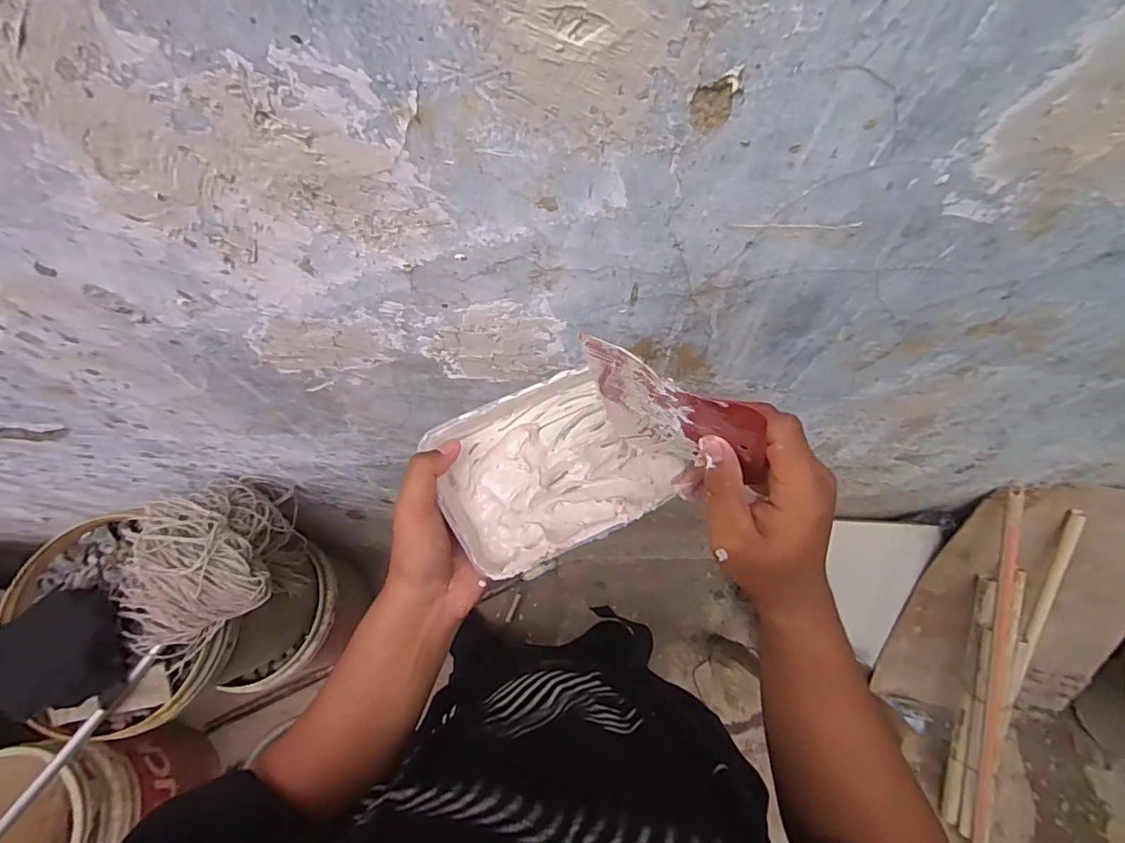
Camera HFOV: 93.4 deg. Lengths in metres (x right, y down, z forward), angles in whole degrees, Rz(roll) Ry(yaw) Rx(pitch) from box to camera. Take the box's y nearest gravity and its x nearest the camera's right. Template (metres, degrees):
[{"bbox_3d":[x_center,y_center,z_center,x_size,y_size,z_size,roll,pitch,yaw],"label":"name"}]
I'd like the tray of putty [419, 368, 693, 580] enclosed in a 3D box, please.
[{"bbox_3d":[-0.005,0.030,0.386,0.163,0.057,0.118,-25,68,-9],"label":"tray of putty"}]

